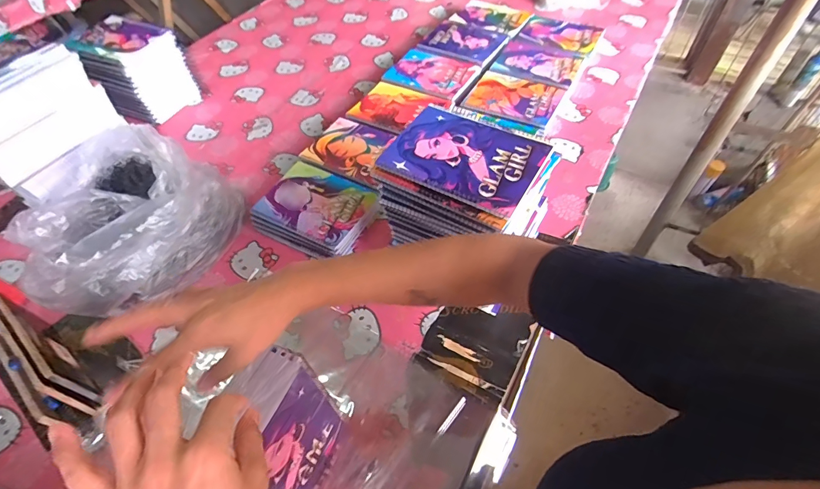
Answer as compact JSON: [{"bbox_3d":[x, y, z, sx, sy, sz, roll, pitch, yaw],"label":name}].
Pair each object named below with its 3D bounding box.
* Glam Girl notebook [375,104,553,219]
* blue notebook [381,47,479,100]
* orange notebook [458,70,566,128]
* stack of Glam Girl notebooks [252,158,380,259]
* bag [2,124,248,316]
[{"bbox_3d":[0.076,-0.122,0.558,0.190,0.011,0.148,25,56,21],"label":"Glam Girl notebook"},{"bbox_3d":[0.056,-0.428,1.023,0.197,0.009,0.172,25,58,20],"label":"blue notebook"},{"bbox_3d":[0.241,-0.339,0.951,0.189,0.011,0.173,21,56,15],"label":"orange notebook"},{"bbox_3d":[-0.174,-0.065,0.786,0.211,0.049,0.167,22,57,18],"label":"stack of Glam Girl notebooks"},{"bbox_3d":[-0.440,-0.027,0.666,0.270,0.213,0.265,-11,53,-5],"label":"bag"}]

